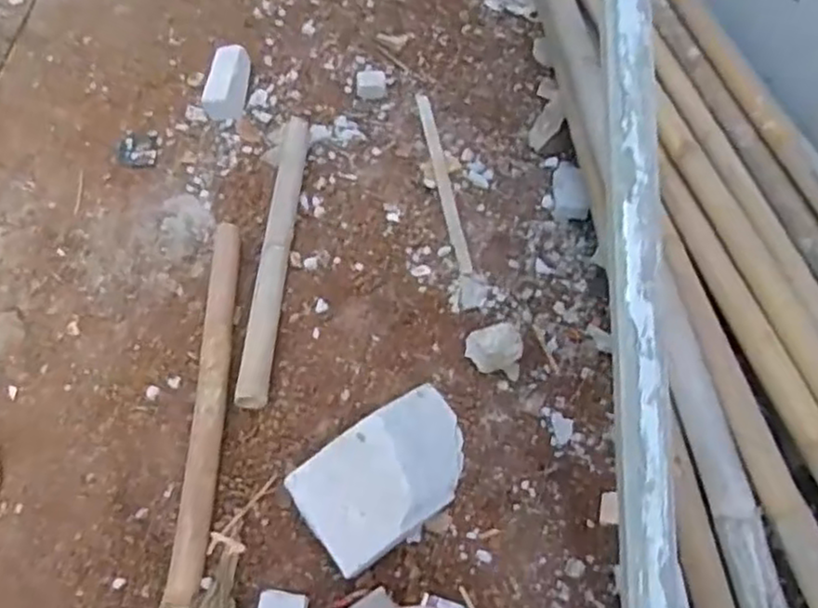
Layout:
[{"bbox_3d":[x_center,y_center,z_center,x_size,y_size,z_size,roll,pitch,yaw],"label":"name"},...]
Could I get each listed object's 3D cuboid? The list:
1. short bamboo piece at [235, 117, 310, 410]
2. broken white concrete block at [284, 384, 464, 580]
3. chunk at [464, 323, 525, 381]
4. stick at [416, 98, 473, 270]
[{"bbox_3d":[-0.295,-0.138,1.552,0.071,0.048,0.771,4,56,-2],"label":"short bamboo piece"},{"bbox_3d":[-0.036,0.307,1.272,0.336,0.089,0.208,-31,63,-22],"label":"broken white concrete block"},{"bbox_3d":[0.171,0.096,1.418,0.117,0.107,0.076,3,57,-1],"label":"chunk"},{"bbox_3d":[0.082,-0.327,1.750,0.032,0.012,0.612,-6,58,-7],"label":"stick"}]

